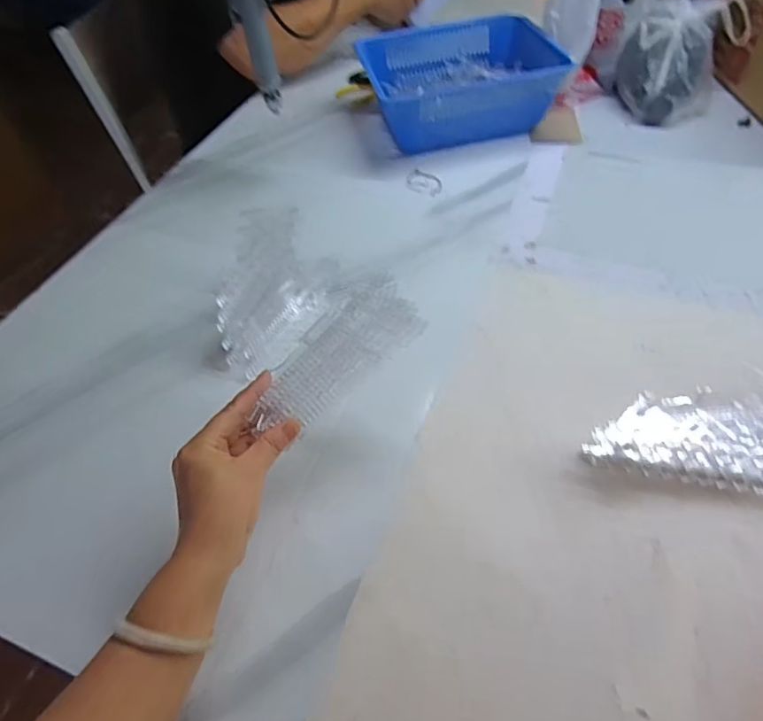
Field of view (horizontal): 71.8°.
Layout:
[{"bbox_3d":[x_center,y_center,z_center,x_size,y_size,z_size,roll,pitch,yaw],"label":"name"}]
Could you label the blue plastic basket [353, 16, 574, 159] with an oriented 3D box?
[{"bbox_3d":[0.121,-0.449,0.859,0.278,0.104,0.246,-13,51,-5],"label":"blue plastic basket"}]

